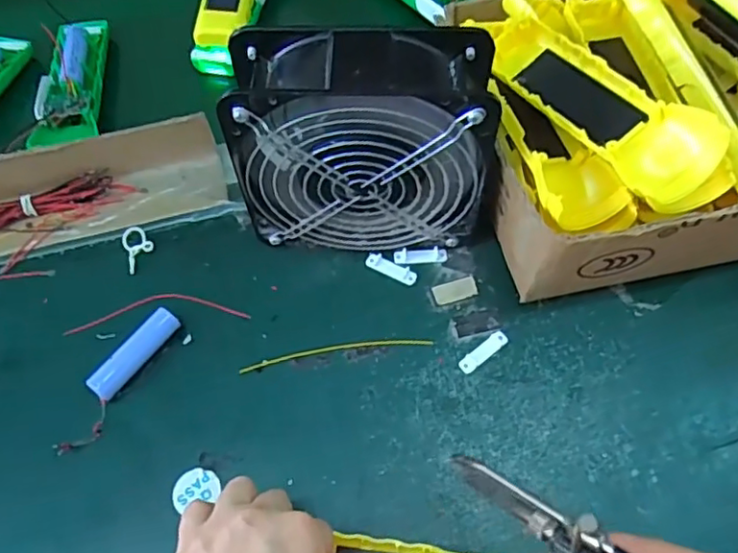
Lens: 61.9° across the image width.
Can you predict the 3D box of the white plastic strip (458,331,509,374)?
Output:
[{"bbox_3d":[0.075,0.048,0.399,0.038,0.004,0.011,-36,68,-15],"label":"white plastic strip"}]

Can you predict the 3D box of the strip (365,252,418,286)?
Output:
[{"bbox_3d":[0.016,-0.006,0.430,0.038,0.004,0.013,25,67,14],"label":"strip"}]

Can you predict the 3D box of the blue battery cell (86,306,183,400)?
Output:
[{"bbox_3d":[-0.149,0.050,0.396,0.018,0.017,0.065,31,68,16],"label":"blue battery cell"}]

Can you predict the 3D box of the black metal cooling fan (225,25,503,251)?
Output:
[{"bbox_3d":[-0.001,-0.079,0.390,0.158,0.149,0.068,0,62,2],"label":"black metal cooling fan"}]

